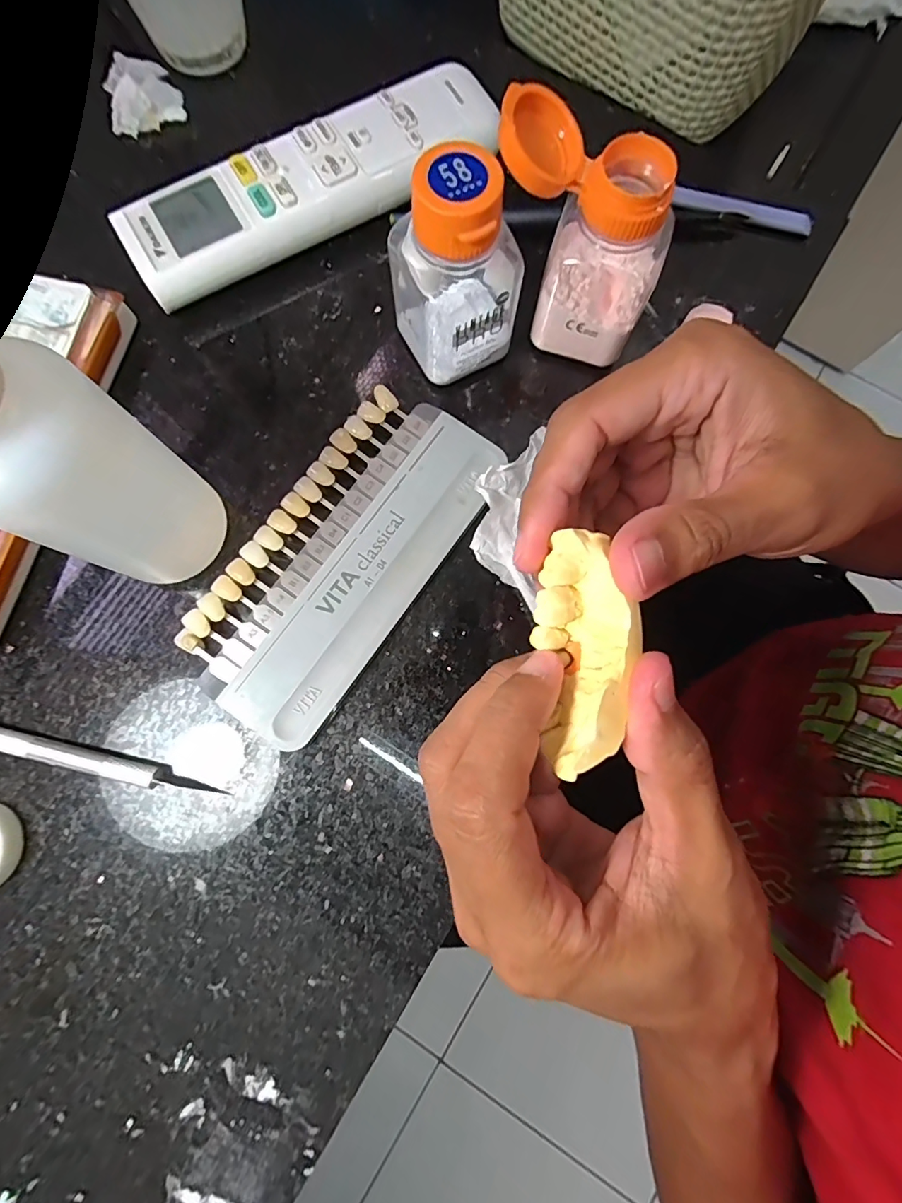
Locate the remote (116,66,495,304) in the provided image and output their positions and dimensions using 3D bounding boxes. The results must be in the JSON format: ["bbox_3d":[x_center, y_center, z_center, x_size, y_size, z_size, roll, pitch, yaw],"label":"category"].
[{"bbox_3d":[-0.061,-0.187,0.220,0.170,0.025,0.048,-28,81,-7],"label":"remote"}]

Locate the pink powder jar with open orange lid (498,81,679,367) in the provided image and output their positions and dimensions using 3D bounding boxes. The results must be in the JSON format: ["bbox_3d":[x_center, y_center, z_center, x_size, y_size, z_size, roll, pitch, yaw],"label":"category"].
[{"bbox_3d":[0.048,-0.134,0.184,0.065,0.075,0.031,19,79,2],"label":"pink powder jar with open orange lid"}]

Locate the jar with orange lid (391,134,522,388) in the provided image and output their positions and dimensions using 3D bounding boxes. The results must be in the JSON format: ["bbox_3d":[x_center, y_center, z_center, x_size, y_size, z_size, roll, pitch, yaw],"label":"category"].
[{"bbox_3d":[0.001,-0.120,0.184,0.043,0.072,0.037,-16,80,-5],"label":"jar with orange lid"}]

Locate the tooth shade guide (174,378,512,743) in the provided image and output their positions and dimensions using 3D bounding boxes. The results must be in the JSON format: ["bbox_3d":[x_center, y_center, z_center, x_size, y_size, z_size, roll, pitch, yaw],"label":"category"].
[{"bbox_3d":[-0.043,-0.019,0.196,0.065,0.009,0.145,35,80,5],"label":"tooth shade guide"}]

